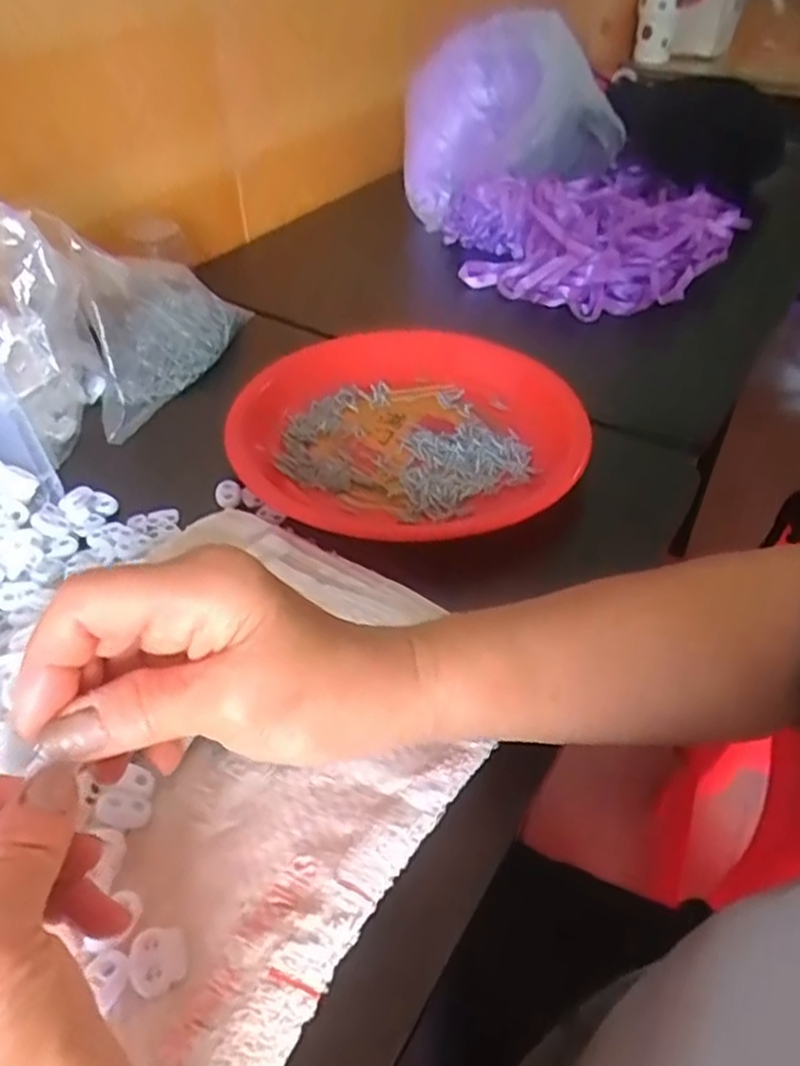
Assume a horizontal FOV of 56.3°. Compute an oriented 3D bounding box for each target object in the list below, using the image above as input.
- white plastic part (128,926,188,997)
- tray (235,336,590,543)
[{"bbox_3d":[-0.085,0.150,0.264,0.019,0.006,0.022,-10,44,-12],"label":"white plastic part"},{"bbox_3d":[0.010,-0.070,0.495,0.220,0.036,0.218,9,43,8],"label":"tray"}]

